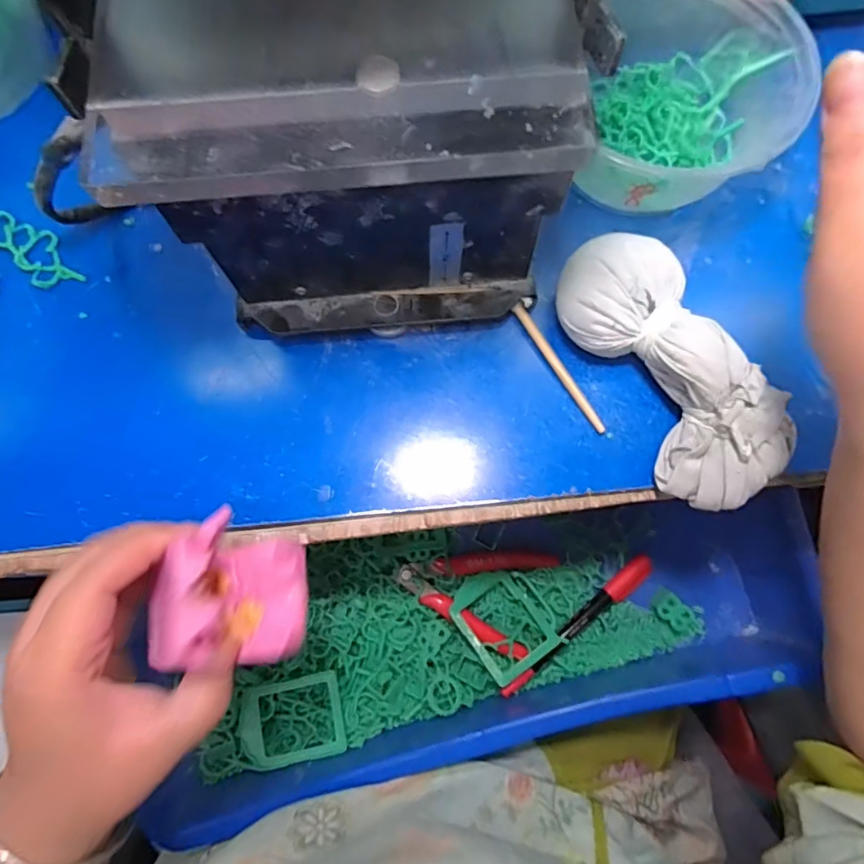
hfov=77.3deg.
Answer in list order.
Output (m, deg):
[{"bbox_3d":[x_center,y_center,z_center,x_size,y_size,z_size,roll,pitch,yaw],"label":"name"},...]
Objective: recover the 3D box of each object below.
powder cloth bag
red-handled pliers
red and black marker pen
[{"bbox_3d":[0.113,-0.031,0.261,0.057,0.046,0.138,-29,77,-7],"label":"powder cloth bag"},{"bbox_3d":[0.030,0.108,0.388,0.100,0.011,0.072,21,76,6],"label":"red-handled pliers"},{"bbox_3d":[0.102,0.132,0.373,0.137,0.012,0.016,-37,78,-9],"label":"red and black marker pen"}]

